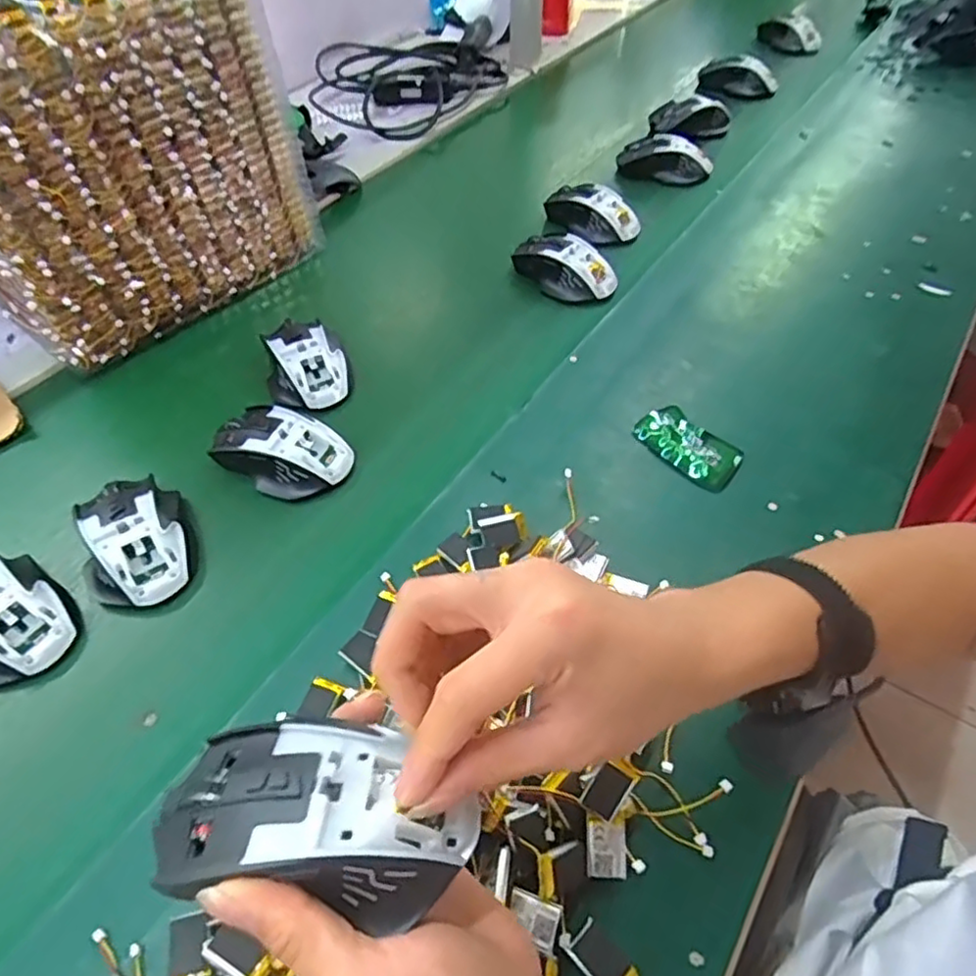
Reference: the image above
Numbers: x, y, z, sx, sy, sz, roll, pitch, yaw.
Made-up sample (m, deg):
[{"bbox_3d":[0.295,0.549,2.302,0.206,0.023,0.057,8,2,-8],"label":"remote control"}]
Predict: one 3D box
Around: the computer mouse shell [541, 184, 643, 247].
[{"bbox_3d":[0.120,-0.320,0.758,0.060,0.036,0.115,-27,55,-21],"label":"computer mouse shell"}]

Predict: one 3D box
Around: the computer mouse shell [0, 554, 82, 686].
[{"bbox_3d":[-0.332,0.084,0.441,0.106,0.034,0.076,31,56,23],"label":"computer mouse shell"}]

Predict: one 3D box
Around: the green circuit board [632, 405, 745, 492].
[{"bbox_3d":[0.162,-0.036,0.525,0.051,0.010,0.086,-30,56,-23],"label":"green circuit board"}]

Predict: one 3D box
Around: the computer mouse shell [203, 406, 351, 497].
[{"bbox_3d":[-0.168,-0.033,0.529,0.105,0.032,0.067,23,54,18],"label":"computer mouse shell"}]

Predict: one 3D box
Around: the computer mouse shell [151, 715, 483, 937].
[{"bbox_3d":[-0.062,0.117,0.240,0.112,0.030,0.061,3,51,5],"label":"computer mouse shell"}]

